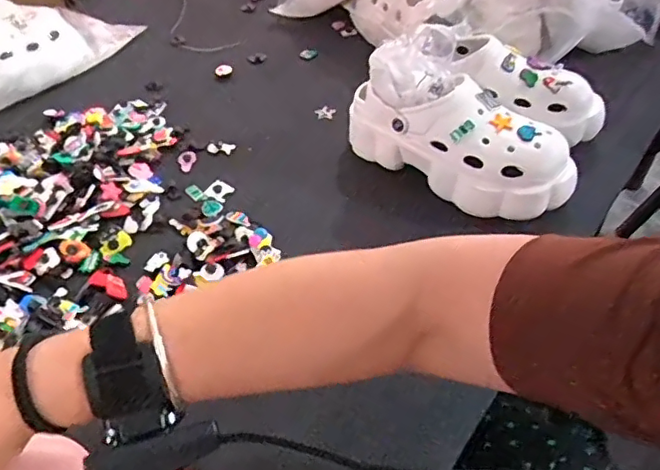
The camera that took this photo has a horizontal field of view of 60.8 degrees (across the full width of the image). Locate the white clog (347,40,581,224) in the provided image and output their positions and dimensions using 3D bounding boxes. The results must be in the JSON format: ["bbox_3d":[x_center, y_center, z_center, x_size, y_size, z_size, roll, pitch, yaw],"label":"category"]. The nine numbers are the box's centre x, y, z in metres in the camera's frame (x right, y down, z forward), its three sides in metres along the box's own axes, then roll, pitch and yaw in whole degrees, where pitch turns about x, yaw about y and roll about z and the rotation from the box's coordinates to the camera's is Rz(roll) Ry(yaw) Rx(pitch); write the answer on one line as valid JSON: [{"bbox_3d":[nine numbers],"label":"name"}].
[{"bbox_3d":[0.148,-0.116,0.633,0.258,0.138,0.106,34,56,30],"label":"white clog"}]

